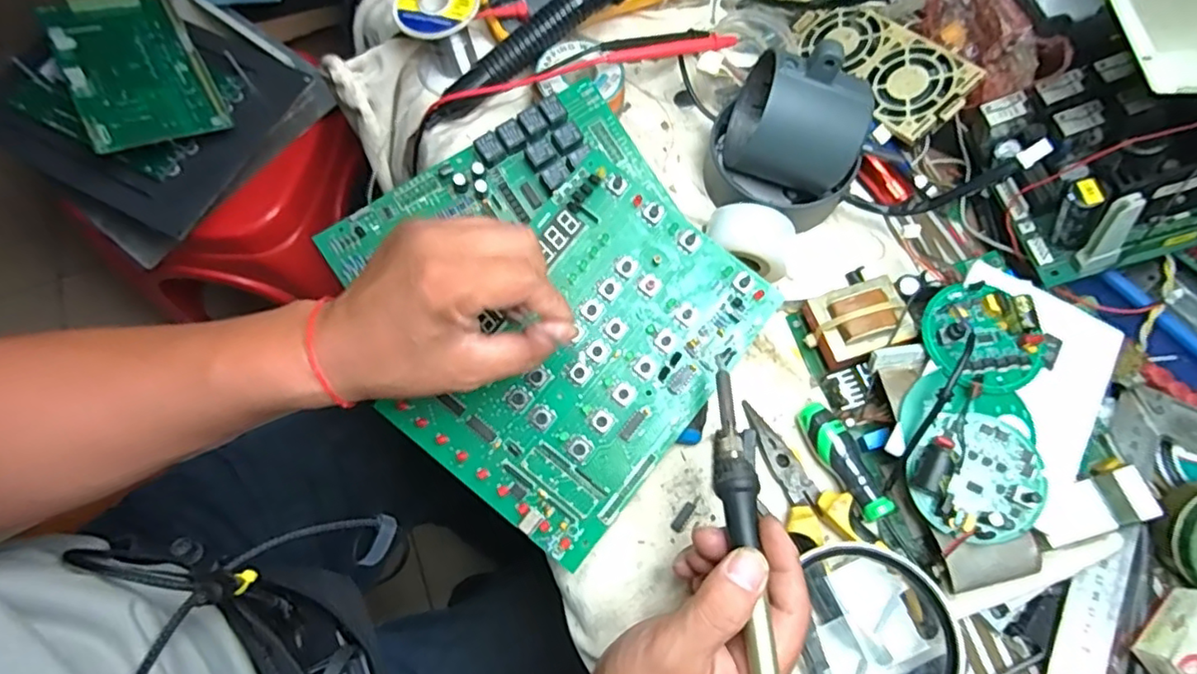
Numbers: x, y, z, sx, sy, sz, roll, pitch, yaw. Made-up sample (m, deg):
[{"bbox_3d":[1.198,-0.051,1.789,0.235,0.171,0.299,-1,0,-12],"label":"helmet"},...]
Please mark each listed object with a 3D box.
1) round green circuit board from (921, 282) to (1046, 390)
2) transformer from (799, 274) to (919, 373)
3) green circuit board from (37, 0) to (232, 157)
[{"bbox_3d":[0.238,-0.001,0.379,0.070,0.026,0.059,24,72,8],"label":"round green circuit board"},{"bbox_3d":[0.172,-0.010,0.416,0.058,0.035,0.052,-18,72,-6],"label":"transformer"},{"bbox_3d":[-0.471,-0.276,0.626,0.117,0.015,0.205,-26,79,-26],"label":"green circuit board"}]

